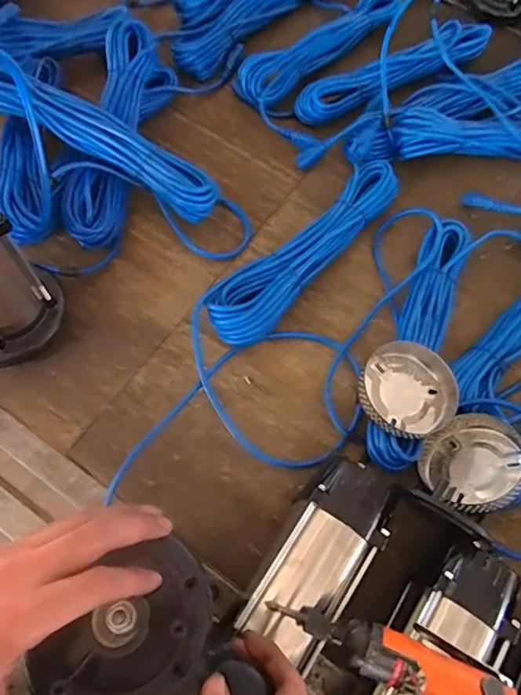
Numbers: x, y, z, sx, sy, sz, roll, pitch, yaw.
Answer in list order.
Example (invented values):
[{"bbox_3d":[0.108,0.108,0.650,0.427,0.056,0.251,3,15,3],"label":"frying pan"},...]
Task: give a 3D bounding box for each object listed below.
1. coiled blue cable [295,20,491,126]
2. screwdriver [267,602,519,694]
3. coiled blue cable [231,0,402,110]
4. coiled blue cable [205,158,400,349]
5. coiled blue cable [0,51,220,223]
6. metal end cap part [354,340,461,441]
[{"bbox_3d":[0.211,-0.438,0.800,0.341,0.036,0.076,-31,73,-14],"label":"coiled blue cable"},{"bbox_3d":[0.137,0.276,0.440,0.270,0.058,0.051,27,69,8],"label":"screwdriver"},{"bbox_3d":[0.096,-0.489,0.831,0.345,0.053,0.083,-41,76,-17],"label":"coiled blue cable"},{"bbox_3d":[0.063,-0.128,0.690,0.085,0.044,0.345,43,72,13],"label":"coiled blue cable"},{"bbox_3d":[-0.220,-0.278,0.681,0.348,0.082,0.063,28,69,8],"label":"coiled blue cable"},{"bbox_3d":[0.164,0.048,0.576,0.107,0.027,0.104,1,68,-3],"label":"metal end cap part"}]

